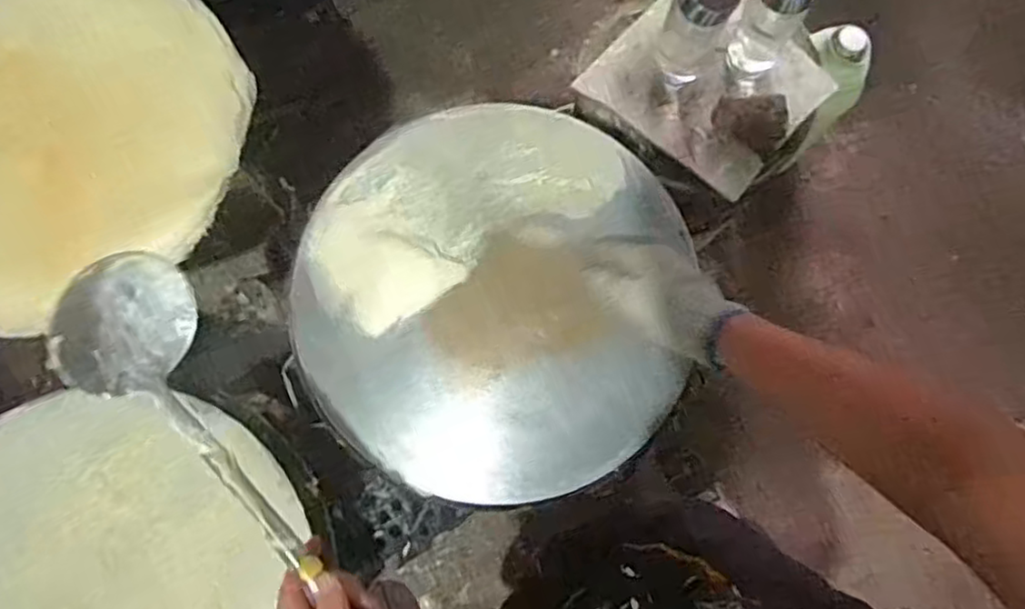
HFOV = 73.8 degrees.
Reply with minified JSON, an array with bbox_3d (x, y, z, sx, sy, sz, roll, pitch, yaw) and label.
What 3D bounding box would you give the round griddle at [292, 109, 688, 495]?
[{"bbox_3d":[-0.022,-0.015,0.664,0.357,0.035,0.382,0,79,0],"label":"round griddle"}]

